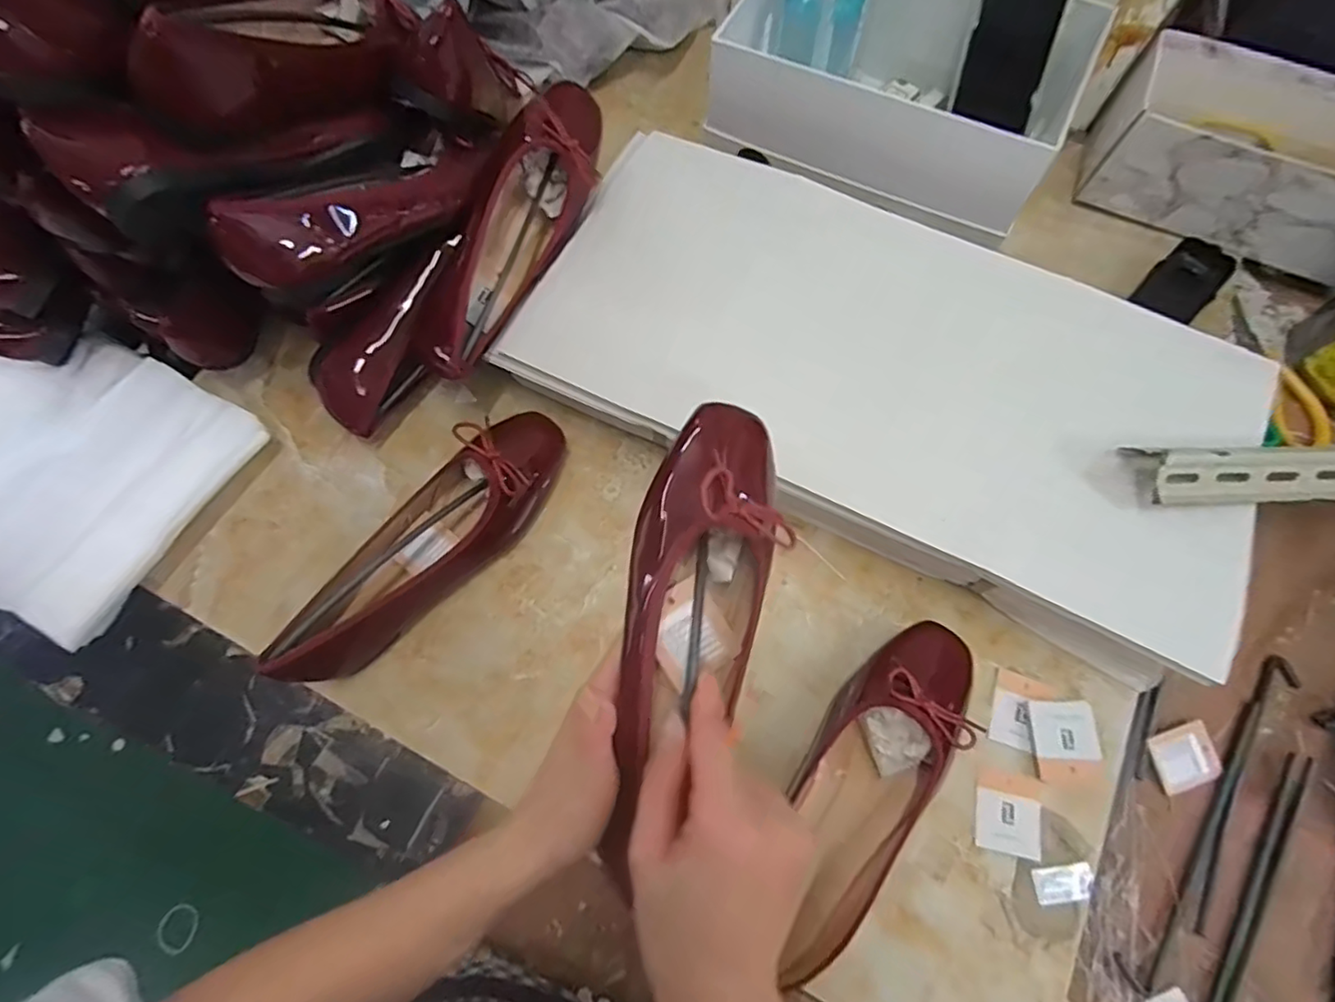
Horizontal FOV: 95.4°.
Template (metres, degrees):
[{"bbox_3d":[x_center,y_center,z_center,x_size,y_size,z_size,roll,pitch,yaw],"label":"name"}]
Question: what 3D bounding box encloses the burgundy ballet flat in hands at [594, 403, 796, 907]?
[{"bbox_3d":[0.009,0.068,0.319,0.074,0.062,0.238,14,83,6],"label":"burgundy ballet flat in hands"}]

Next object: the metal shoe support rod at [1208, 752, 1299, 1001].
[{"bbox_3d":[0.383,0.260,0.398,0.022,0.015,0.213,38,74,13],"label":"metal shoe support rod"}]

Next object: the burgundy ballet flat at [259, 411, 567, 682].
[{"bbox_3d":[-0.174,0.029,0.453,0.083,0.067,0.255,32,74,12],"label":"burgundy ballet flat"}]

